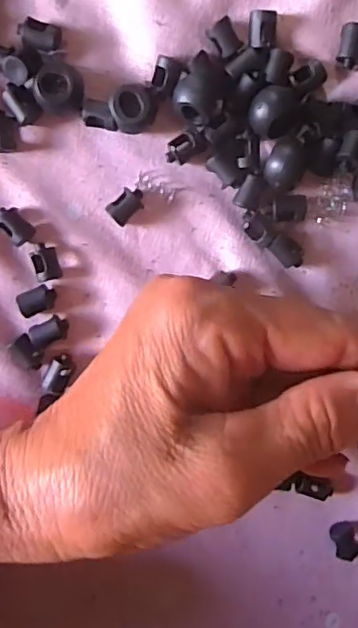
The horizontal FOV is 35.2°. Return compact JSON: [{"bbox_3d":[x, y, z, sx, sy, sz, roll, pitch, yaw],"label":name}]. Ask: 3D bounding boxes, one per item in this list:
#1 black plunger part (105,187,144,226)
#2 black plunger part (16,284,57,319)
[{"bbox_3d":[-0.020,-0.041,0.215,0.014,0.008,0.009,-42,98,5],"label":"black plunger part"},{"bbox_3d":[-0.055,-0.005,0.218,0.014,0.006,0.010,-23,100,3],"label":"black plunger part"}]

